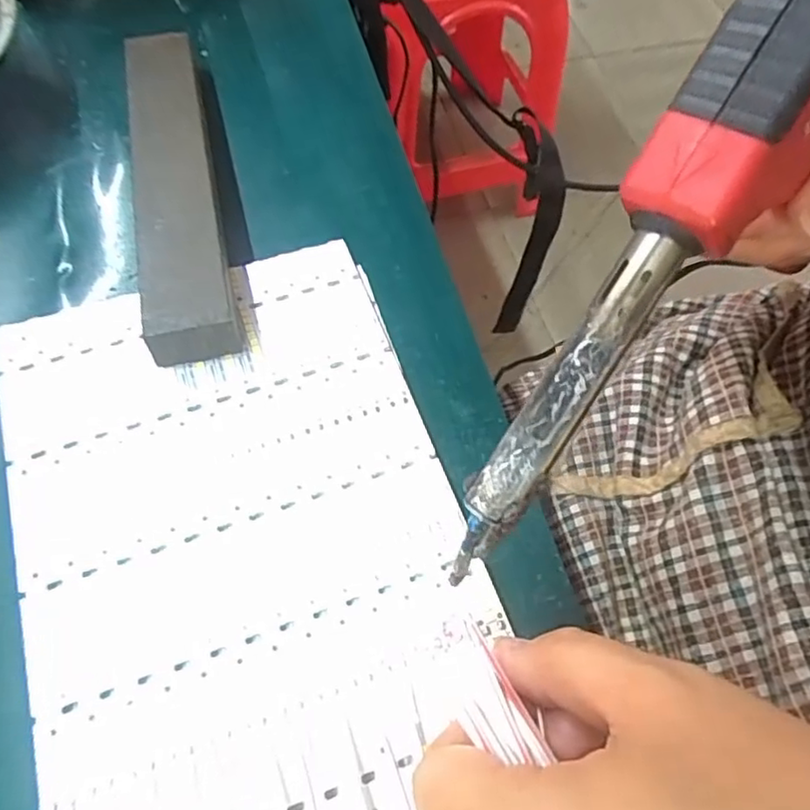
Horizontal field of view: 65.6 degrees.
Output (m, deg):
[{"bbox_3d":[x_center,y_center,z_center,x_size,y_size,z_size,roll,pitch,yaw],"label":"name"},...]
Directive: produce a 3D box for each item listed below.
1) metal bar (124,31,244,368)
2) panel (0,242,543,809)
[{"bbox_3d":[-0.100,-0.100,0.273,0.031,0.022,0.186,-12,64,-9],"label":"metal bar"},{"bbox_3d":[-0.048,0.061,0.201,0.140,0.004,0.256,-15,64,-10],"label":"panel"}]

